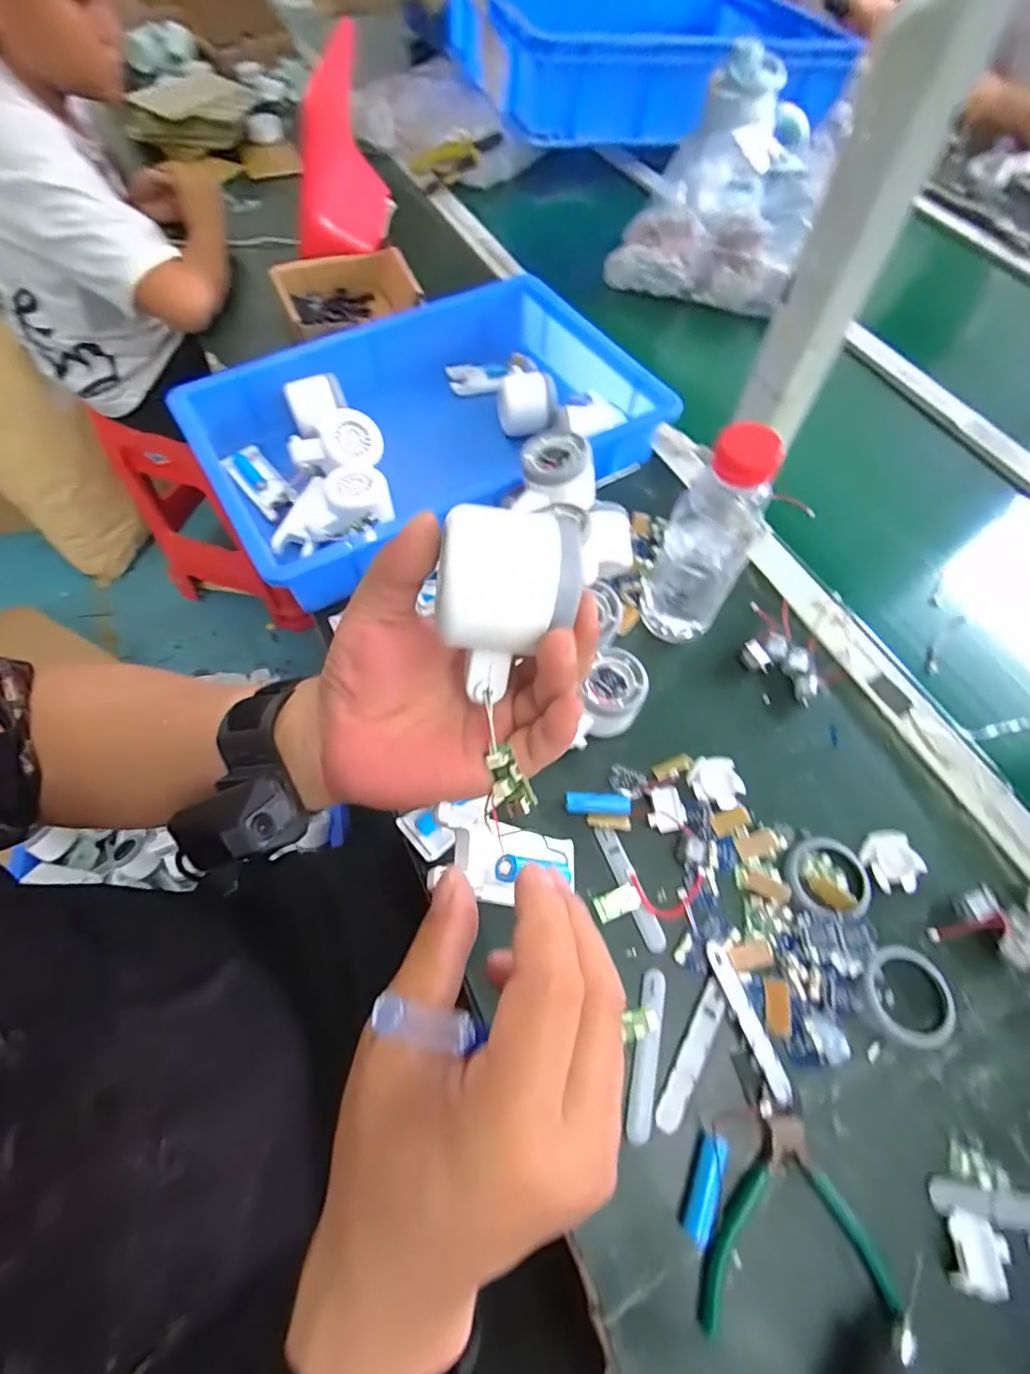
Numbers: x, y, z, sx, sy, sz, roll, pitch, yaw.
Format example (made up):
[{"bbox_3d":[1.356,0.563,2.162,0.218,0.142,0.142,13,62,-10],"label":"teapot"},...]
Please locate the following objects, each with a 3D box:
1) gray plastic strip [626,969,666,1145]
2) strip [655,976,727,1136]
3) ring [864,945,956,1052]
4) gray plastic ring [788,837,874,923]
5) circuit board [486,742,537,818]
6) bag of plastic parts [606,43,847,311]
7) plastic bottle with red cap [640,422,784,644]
[{"bbox_3d":[0.086,0.238,0.364,0.015,0.008,0.095,13,63,6],"label":"gray plastic strip"},{"bbox_3d":[0.115,0.238,0.360,0.016,0.006,0.091,31,66,15],"label":"strip"},{"bbox_3d":[0.266,0.210,0.379,0.057,0.015,0.061,0,62,-1],"label":"ring"},{"bbox_3d":[0.233,0.141,0.413,0.059,0.009,0.058,0,62,-1],"label":"gray plastic ring"},{"bbox_3d":[-0.003,0.043,0.246,0.016,0.007,0.029,-26,95,-10],"label":"circuit board"},{"bbox_3d":[0.280,-0.675,0.744,0.234,0.183,0.235,18,63,9],"label":"bag of plastic parts"},{"bbox_3d":[0.147,-0.111,0.434,0.065,0.193,0.057,16,64,7],"label":"plastic bottle with red cap"}]

